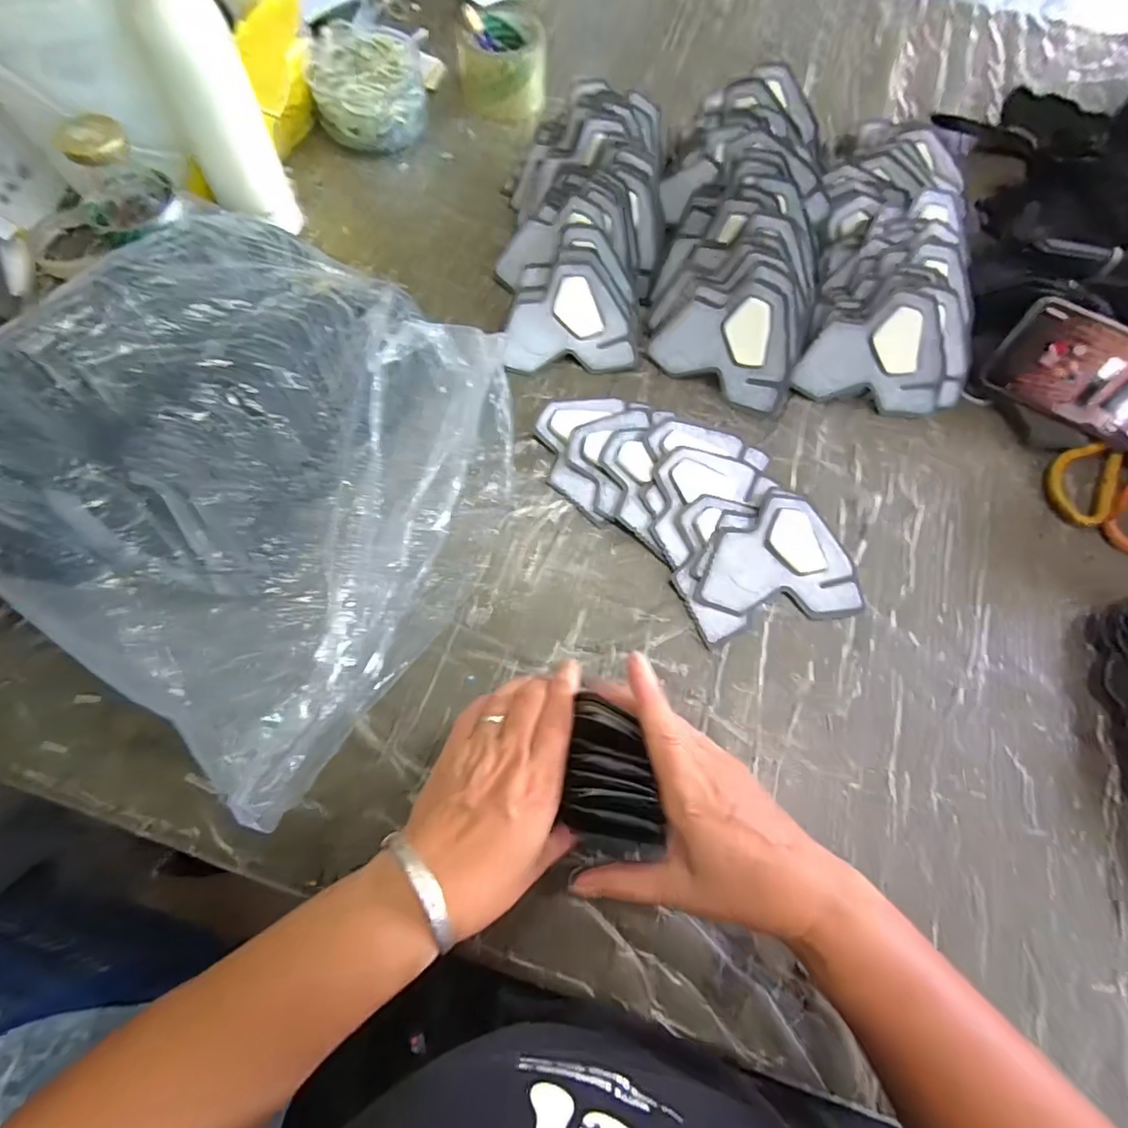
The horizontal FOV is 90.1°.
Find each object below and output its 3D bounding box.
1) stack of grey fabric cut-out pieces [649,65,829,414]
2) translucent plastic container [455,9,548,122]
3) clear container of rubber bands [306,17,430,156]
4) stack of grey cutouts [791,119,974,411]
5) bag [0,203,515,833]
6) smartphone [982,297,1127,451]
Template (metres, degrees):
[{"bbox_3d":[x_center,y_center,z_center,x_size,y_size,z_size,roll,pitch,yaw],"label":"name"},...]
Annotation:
[{"bbox_3d":[0.169,-0.317,0.522,0.149,0.082,0.330,6,69,0],"label":"stack of grey fabric cut-out pieces"},{"bbox_3d":[-0.071,-0.575,0.650,0.101,0.057,0.099,-2,69,-3],"label":"translucent plastic container"},{"bbox_3d":[-0.214,-0.540,0.631,0.122,0.066,0.132,-7,70,-5],"label":"clear container of rubber bands"},{"bbox_3d":[0.307,-0.308,0.537,0.133,0.071,0.326,10,71,1],"label":"stack of grey cutouts"},{"bbox_3d":[-0.235,-0.092,0.424,0.368,0.098,0.377,31,71,9],"label":"bag"},{"bbox_3d":[0.448,-0.155,0.471,0.157,0.074,0.010,34,46,11],"label":"smartphone"}]

